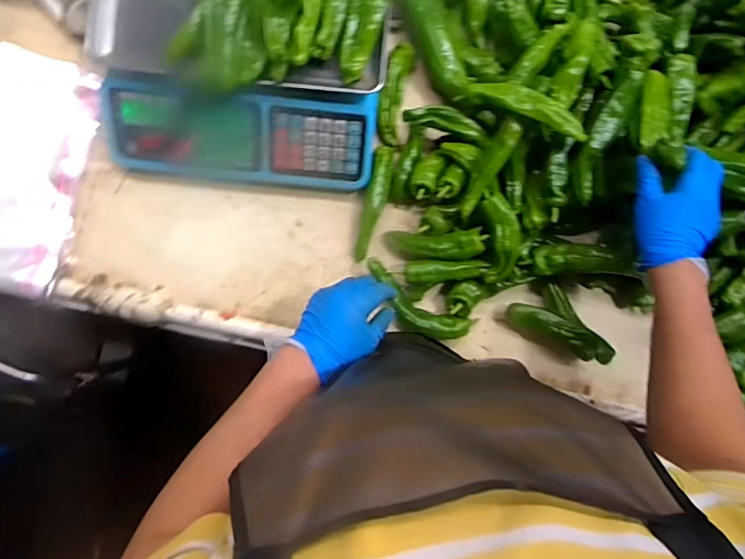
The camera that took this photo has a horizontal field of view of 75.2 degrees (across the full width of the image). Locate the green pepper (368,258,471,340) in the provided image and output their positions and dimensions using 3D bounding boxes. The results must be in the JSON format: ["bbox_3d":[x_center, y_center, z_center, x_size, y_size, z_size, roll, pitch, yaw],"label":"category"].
[{"bbox_3d":[0.051,0.037,0.654,0.161,0.044,0.057,38,86,-8],"label":"green pepper"}]

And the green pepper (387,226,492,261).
[{"bbox_3d":[0.077,-0.045,0.632,0.140,0.033,0.040,3,86,27],"label":"green pepper"}]

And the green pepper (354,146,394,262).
[{"bbox_3d":[0.003,-0.103,0.656,0.029,0.033,0.153,14,86,-1],"label":"green pepper"}]

